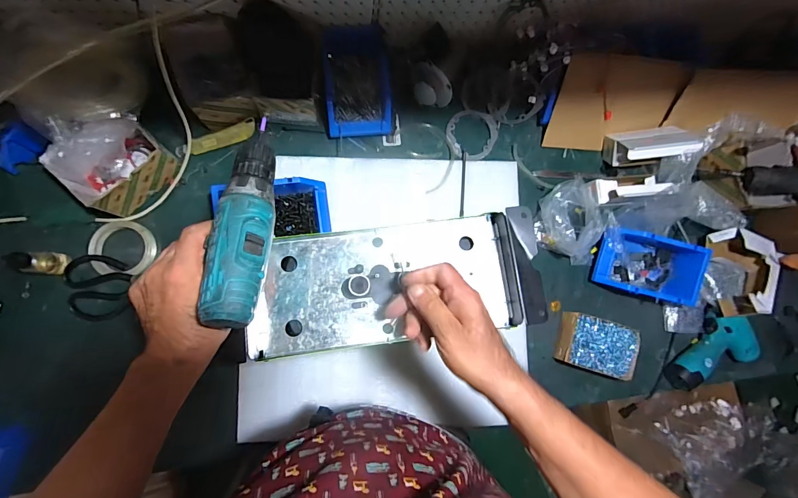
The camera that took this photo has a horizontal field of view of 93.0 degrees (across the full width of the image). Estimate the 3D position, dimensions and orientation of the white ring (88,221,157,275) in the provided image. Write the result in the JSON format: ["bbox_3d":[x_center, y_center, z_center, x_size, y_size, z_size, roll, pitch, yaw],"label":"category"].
[{"bbox_3d":[-0.472,-0.003,0.649,0.111,0.014,0.091,2,83,-8],"label":"white ring"}]

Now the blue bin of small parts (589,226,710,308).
[{"bbox_3d":[0.475,0.032,0.740,0.198,0.098,0.117,12,90,-9],"label":"blue bin of small parts"}]

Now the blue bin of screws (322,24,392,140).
[{"bbox_3d":[-0.078,-0.309,0.702,0.121,0.062,0.195,-4,84,-8],"label":"blue bin of screws"}]

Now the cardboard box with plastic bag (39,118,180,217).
[{"bbox_3d":[-0.455,-0.141,0.595,0.143,0.147,0.102,-42,90,-10],"label":"cardboard box with plastic bag"}]

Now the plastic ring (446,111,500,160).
[{"bbox_3d":[0.147,-0.232,0.769,0.103,0.011,0.106,1,84,-8],"label":"plastic ring"}]

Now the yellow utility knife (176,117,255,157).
[{"bbox_3d":[-0.329,-0.199,0.677,0.146,0.015,0.029,-22,87,-10],"label":"yellow utility knife"}]

